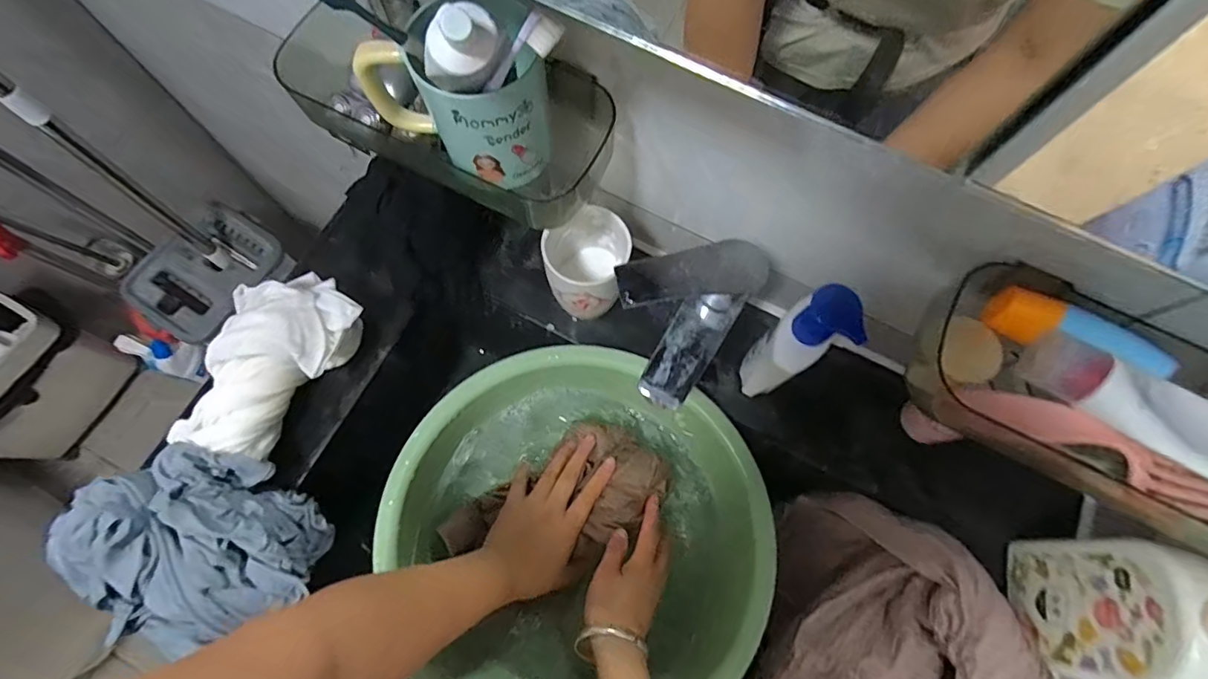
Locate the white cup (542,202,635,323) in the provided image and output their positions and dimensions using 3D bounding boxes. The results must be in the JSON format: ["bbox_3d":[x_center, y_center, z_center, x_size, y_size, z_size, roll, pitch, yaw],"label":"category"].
[{"bbox_3d":[-0.017,-0.065,0.492,0.066,0.099,0.074,31,73,7],"label":"white cup"}]

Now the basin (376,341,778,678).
[{"bbox_3d":[-0.023,0.181,0.517,0.332,0.119,0.319,1,72,-2],"label":"basin"}]

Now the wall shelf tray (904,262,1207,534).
[{"bbox_3d":[0.332,0.044,0.347,0.246,0.064,0.116,23,72,5],"label":"wall shelf tray"}]

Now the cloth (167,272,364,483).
[{"bbox_3d":[-0.303,0.019,0.480,0.110,0.068,0.180,24,73,5],"label":"cloth"}]

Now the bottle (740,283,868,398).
[{"bbox_3d":[0.155,0.005,0.454,0.049,0.154,0.053,-15,73,-7],"label":"bottle"}]

